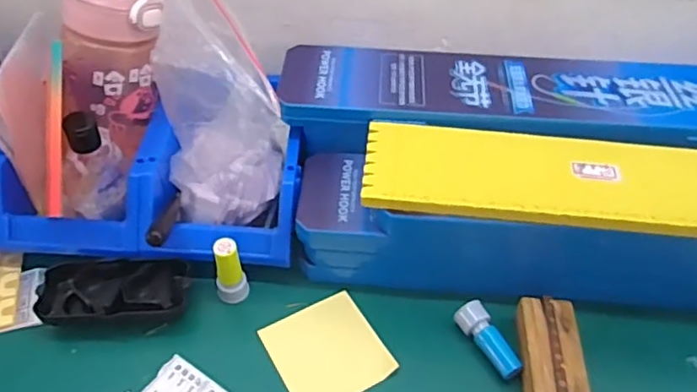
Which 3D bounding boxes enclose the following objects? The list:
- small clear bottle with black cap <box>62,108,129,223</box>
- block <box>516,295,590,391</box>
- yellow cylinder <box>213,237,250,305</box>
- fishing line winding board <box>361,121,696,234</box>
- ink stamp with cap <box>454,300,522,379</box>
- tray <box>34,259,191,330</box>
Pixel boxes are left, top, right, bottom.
[{"bbox_3d":[-0.204,-0.023,0.479,0.047,0.086,0.040,-9,24,-9],"label":"small clear bottle with black cap"},{"bbox_3d":[0.146,0.120,0.441,0.045,0.029,0.093,4,49,2],"label":"block"},{"bbox_3d":[-0.092,0.060,0.469,0.023,0.058,0.020,-14,51,-14],"label":"yellow cylinder"},{"bbox_3d":[0.192,-0.014,0.451,0.353,0.013,0.096,4,49,2],"label":"fishing line winding board"},{"bbox_3d":[0.107,0.108,0.455,0.019,0.018,0.062,-26,54,-22],"label":"ink stamp with cap"},{"bbox_3d":[-0.179,0.074,0.470,0.107,0.027,0.050,0,49,-2],"label":"tray"}]

